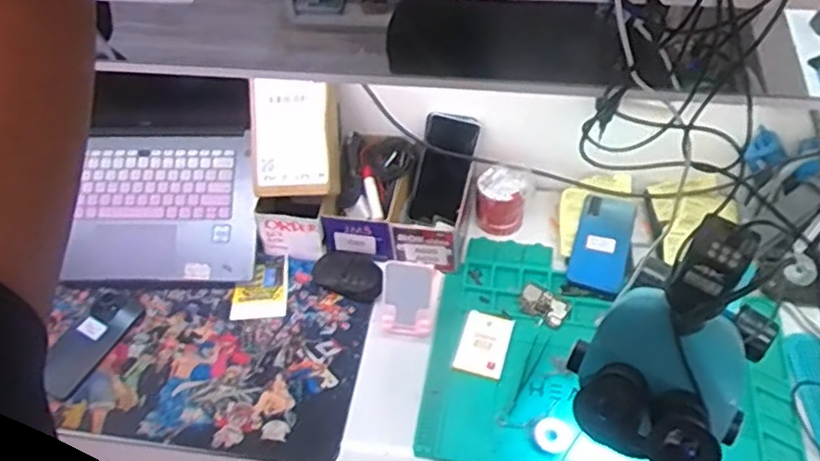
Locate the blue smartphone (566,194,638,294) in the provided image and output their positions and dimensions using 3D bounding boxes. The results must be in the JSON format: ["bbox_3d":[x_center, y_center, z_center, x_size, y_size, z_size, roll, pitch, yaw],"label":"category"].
[{"bbox_3d":[0.283,0.016,0.988,0.077,0.008,0.164,12,53,17],"label":"blue smartphone"}]

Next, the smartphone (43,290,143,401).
[{"bbox_3d":[-0.445,0.153,0.936,0.073,0.013,0.164,13,51,14],"label":"smartphone"}]

